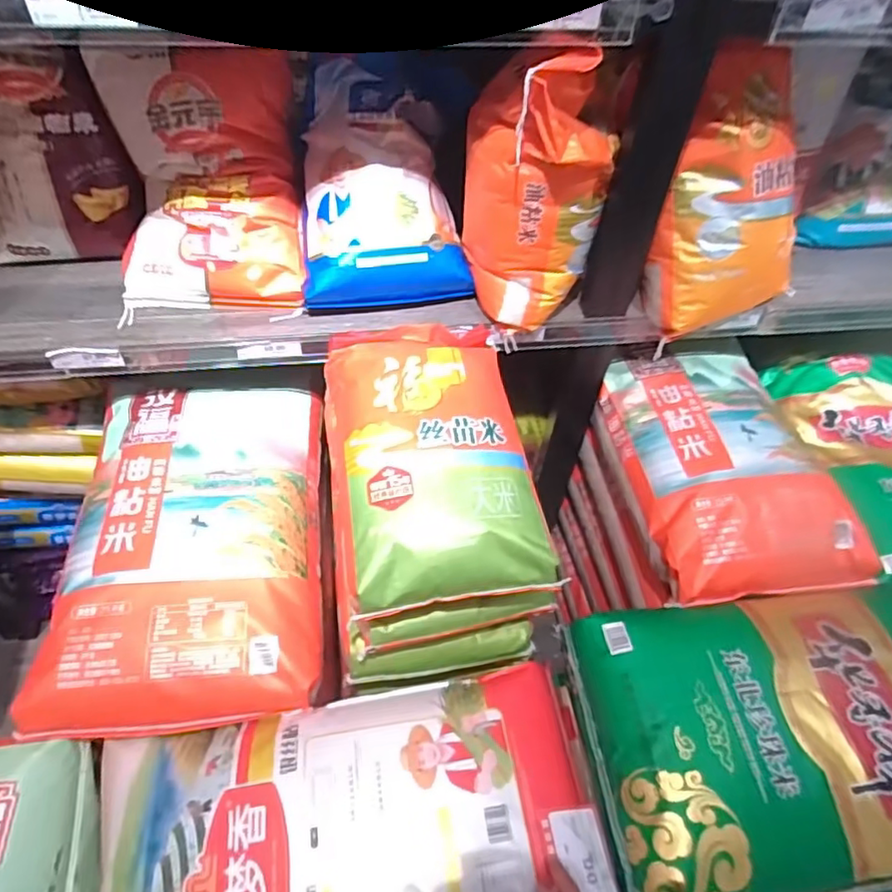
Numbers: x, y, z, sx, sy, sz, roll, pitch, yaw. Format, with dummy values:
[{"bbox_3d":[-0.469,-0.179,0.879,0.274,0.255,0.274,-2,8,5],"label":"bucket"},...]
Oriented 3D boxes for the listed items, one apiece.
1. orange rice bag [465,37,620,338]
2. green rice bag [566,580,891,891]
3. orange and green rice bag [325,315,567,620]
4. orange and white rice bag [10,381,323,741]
[{"bbox_3d":[0.129,-0.360,0.894,0.154,0.304,0.172,-23,54,-22],"label":"orange rice bag"},{"bbox_3d":[0.514,0.376,0.809,0.616,0.088,0.356,-3,49,-7],"label":"green rice bag"},{"bbox_3d":[-0.020,0.010,0.874,0.270,0.127,0.410,-7,50,-10],"label":"orange and green rice bag"},{"bbox_3d":[-0.379,0.125,0.913,0.358,0.112,0.534,-4,49,-7],"label":"orange and white rice bag"}]

